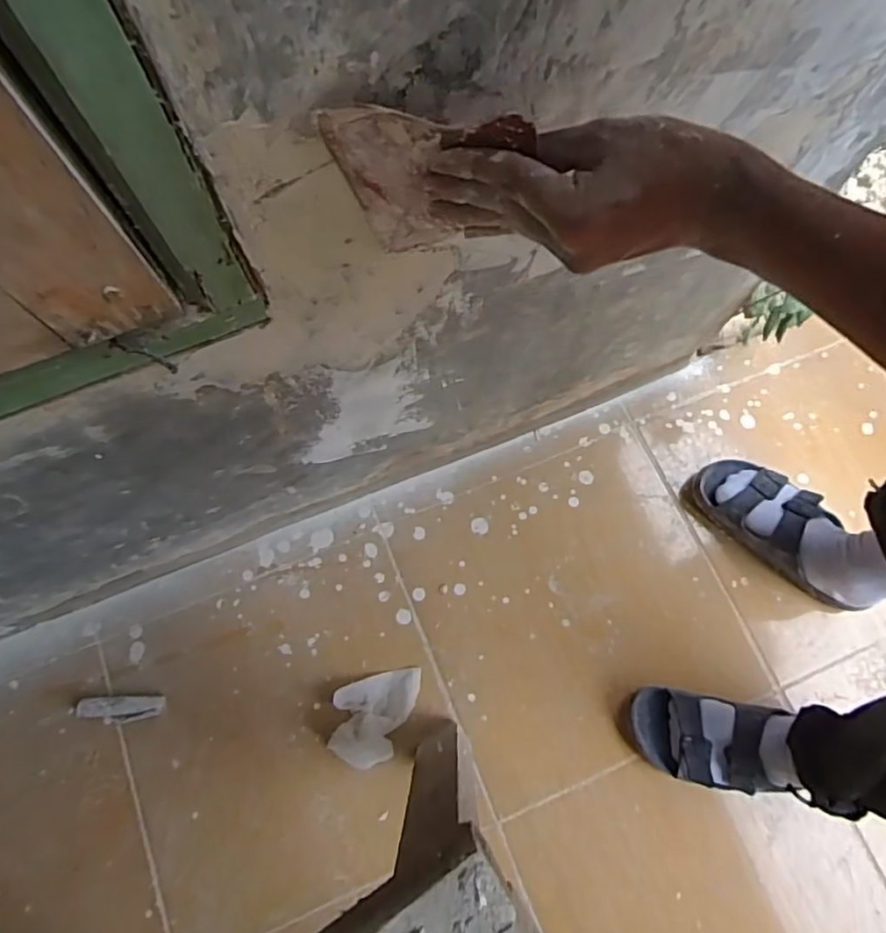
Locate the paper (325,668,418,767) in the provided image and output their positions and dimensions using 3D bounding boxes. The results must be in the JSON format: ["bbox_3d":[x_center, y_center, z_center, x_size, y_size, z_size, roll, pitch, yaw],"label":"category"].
[{"bbox_3d":[-0.091,0.309,0.779,0.091,0.031,0.127,24,74,7],"label":"paper"}]

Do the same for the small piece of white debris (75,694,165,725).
[{"bbox_3d":[-0.415,0.312,0.788,0.105,0.018,0.034,-1,73,0],"label":"small piece of white debris"}]

